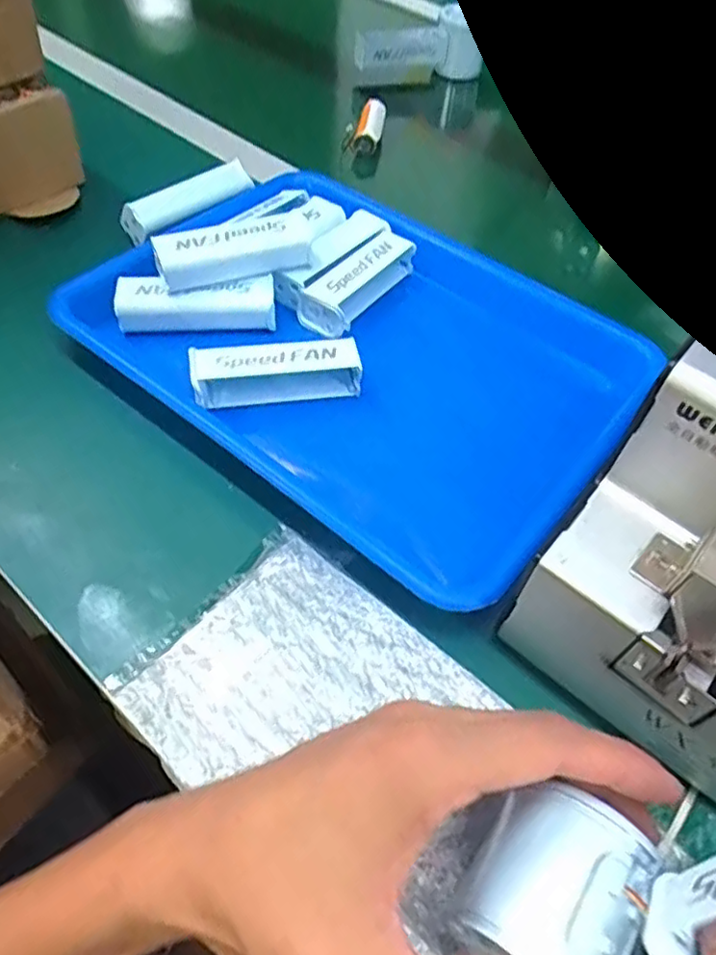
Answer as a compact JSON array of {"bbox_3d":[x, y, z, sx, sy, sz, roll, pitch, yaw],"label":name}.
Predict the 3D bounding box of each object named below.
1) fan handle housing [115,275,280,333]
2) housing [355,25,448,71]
[{"bbox_3d":[-0.106,-0.114,0.426,0.098,0.031,0.024,-4,54,-8],"label":"fan handle housing"},{"bbox_3d":[0.046,-0.460,0.691,0.102,0.035,0.020,-15,56,-16],"label":"housing"}]

